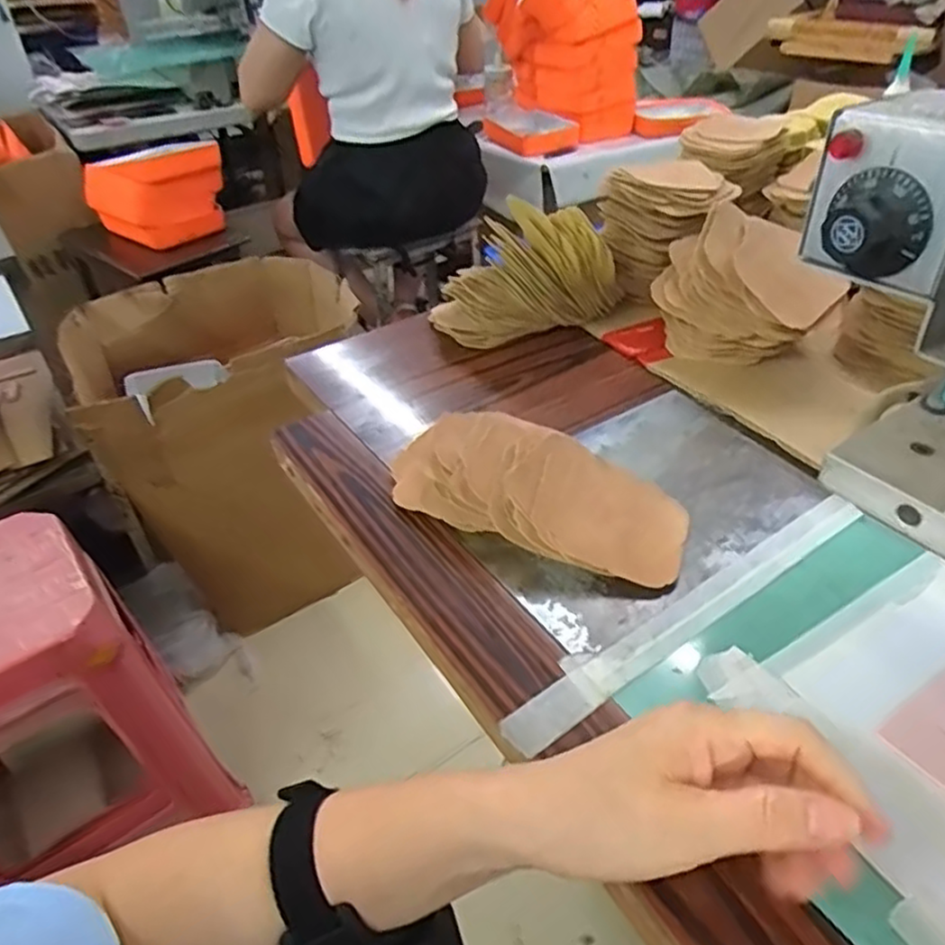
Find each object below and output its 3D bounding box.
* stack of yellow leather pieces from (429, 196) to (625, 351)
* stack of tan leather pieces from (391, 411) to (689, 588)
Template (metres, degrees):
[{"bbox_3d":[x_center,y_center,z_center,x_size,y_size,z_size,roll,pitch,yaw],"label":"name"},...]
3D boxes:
[{"bbox_3d":[0.046,-0.183,0.655,0.143,0.097,0.123,-27,44,-26],"label":"stack of yellow leather pieces"},{"bbox_3d":[0.037,0.011,0.465,0.199,0.043,0.093,13,42,21],"label":"stack of tan leather pieces"}]

